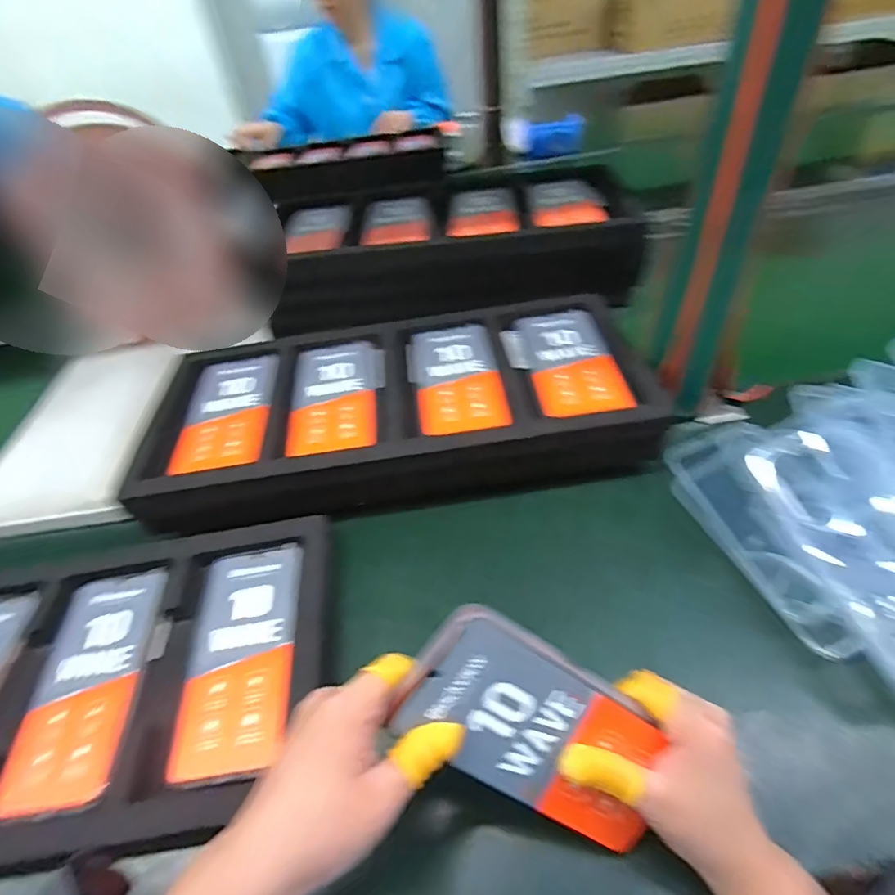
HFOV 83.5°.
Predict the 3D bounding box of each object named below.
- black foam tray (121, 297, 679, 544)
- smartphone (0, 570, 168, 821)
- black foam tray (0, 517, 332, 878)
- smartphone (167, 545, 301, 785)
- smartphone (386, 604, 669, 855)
[{"bbox_3d":[-0.052,-0.042,0.518,0.490,0.064,0.249,-10,44,-2],"label":"black foam tray"},{"bbox_3d":[-0.276,0.178,0.388,0.079,0.006,0.169,-8,44,0],"label":"smartphone"},{"bbox_3d":[-0.324,0.191,0.385,0.469,0.027,0.216,-9,48,-2],"label":"black foam tray"},{"bbox_3d":[-0.158,0.156,0.388,0.079,0.007,0.167,-8,44,0],"label":"smartphone"},{"bbox_3d":[0.052,0.152,0.268,0.163,0.009,0.078,36,91,-13],"label":"smartphone"}]

